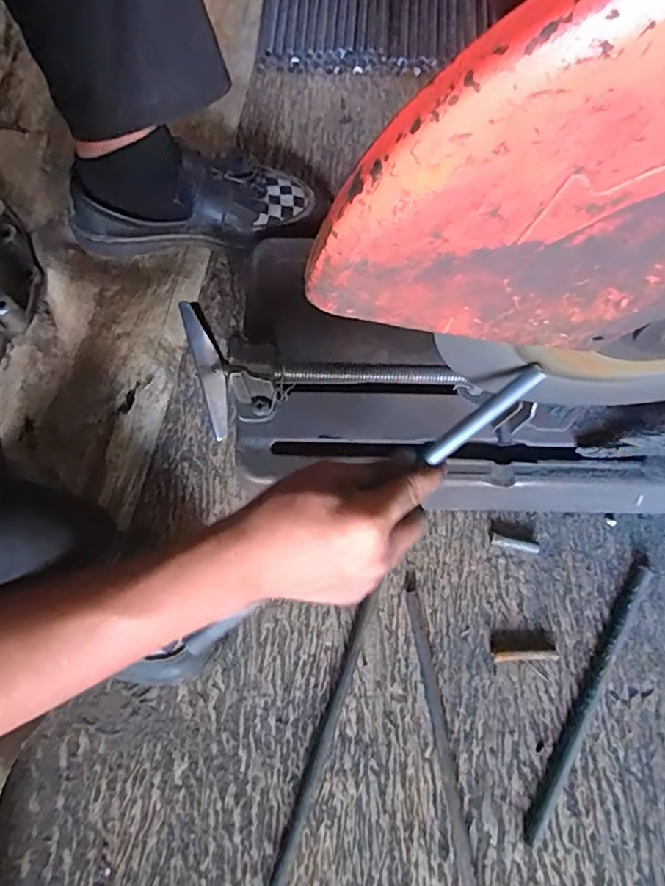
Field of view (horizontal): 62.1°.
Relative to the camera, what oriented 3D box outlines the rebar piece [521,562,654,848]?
[{"bbox_3d":[0.228,0.224,0.489,0.019,0.010,0.258,30,72,10],"label":"rebar piece"}]

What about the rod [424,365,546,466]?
[{"bbox_3d":[0.092,-0.016,0.337,0.083,0.009,0.012,-40,76,10],"label":"rod"}]

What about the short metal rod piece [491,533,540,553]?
[{"bbox_3d":[0.174,0.097,0.526,0.045,0.011,0.009,15,70,5],"label":"short metal rod piece"}]

